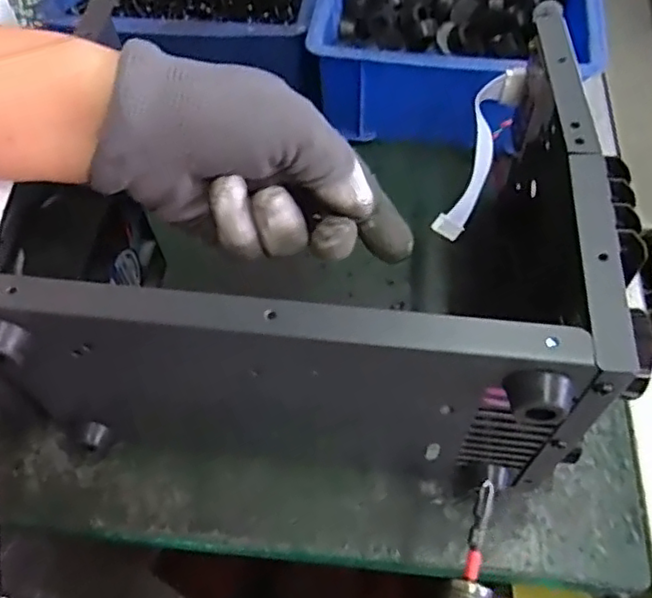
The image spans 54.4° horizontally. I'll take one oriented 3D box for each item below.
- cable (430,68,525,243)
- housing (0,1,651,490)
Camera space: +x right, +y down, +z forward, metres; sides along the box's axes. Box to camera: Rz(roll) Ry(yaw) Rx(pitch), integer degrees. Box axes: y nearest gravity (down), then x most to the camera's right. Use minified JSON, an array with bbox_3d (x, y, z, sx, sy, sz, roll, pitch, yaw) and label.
[{"bbox_3d":[0.085,-0.082,0.356,0.021,0.021,0.102,18,78,14],"label":"cable"},{"bbox_3d":[0.004,-0.019,0.343,0.255,0.148,0.195,5,58,6],"label":"housing"}]

